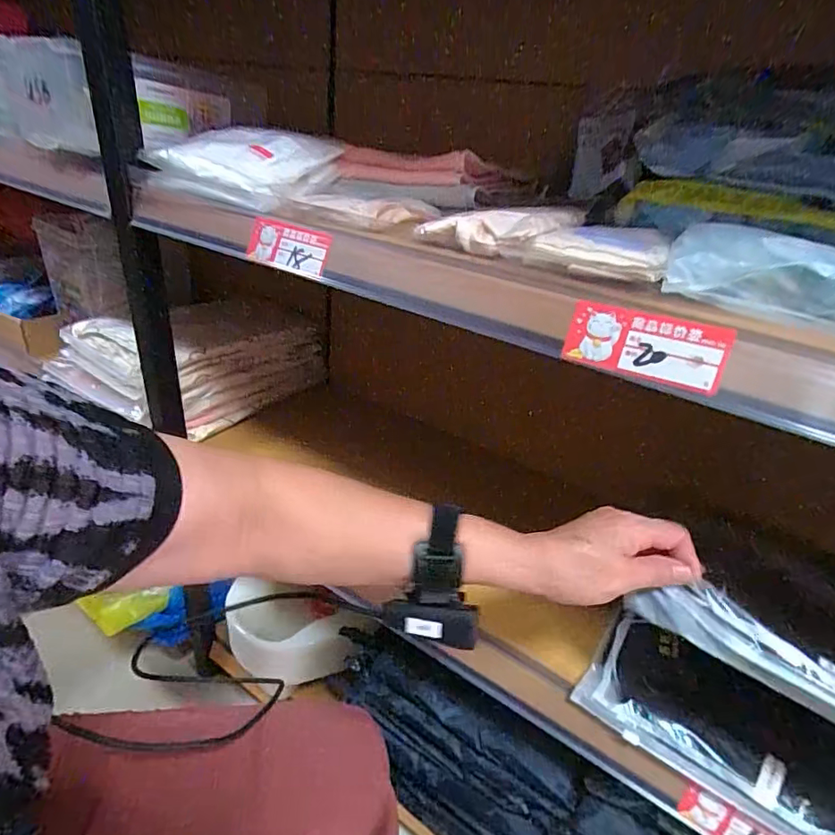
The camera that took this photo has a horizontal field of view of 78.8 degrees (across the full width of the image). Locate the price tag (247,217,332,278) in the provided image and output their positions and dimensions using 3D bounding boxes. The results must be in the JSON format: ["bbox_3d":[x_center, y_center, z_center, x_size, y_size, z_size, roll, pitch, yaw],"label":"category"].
[{"bbox_3d":[-0.110,-0.144,0.429,0.086,0.036,0.005,23,8,27],"label":"price tag"}]

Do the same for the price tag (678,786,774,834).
[{"bbox_3d":[0.251,0.322,0.391,0.086,0.032,0.004,26,15,25],"label":"price tag"}]

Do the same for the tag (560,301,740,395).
[{"bbox_3d":[0.134,-0.043,0.303,0.088,0.038,0.006,19,9,27],"label":"tag"}]

